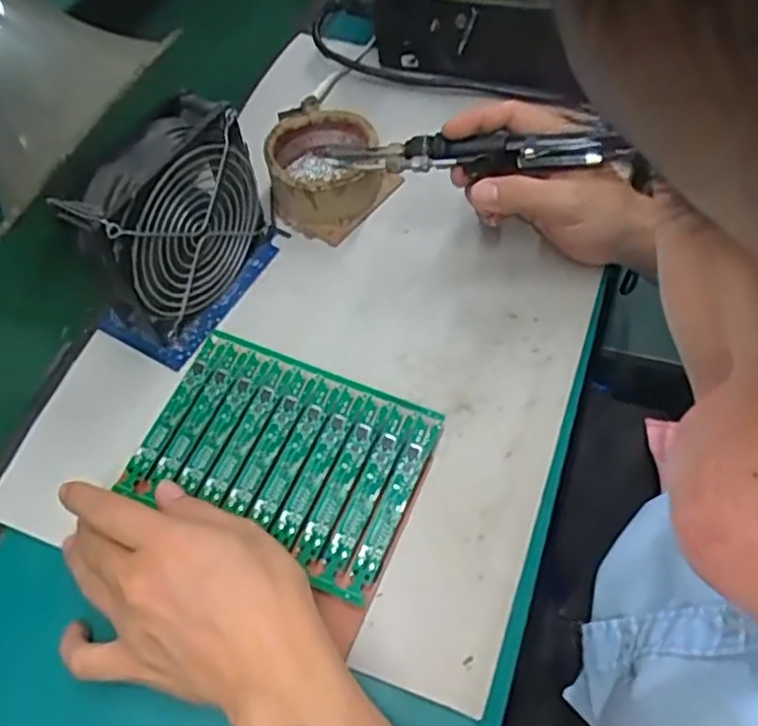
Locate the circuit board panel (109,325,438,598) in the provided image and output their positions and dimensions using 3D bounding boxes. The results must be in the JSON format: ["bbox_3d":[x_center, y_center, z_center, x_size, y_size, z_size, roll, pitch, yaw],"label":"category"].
[{"bbox_3d":[-0.058,0.053,0.408,0.164,0.010,0.115,21,62,14],"label":"circuit board panel"}]

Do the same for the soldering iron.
[{"bbox_3d":[0.064,-0.133,0.439,0.210,0.021,0.027,4,59,13],"label":"soldering iron"}]

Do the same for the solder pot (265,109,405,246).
[{"bbox_3d":[-0.040,-0.149,0.515,0.090,0.059,0.090,-1,59,2],"label":"solder pot"}]

